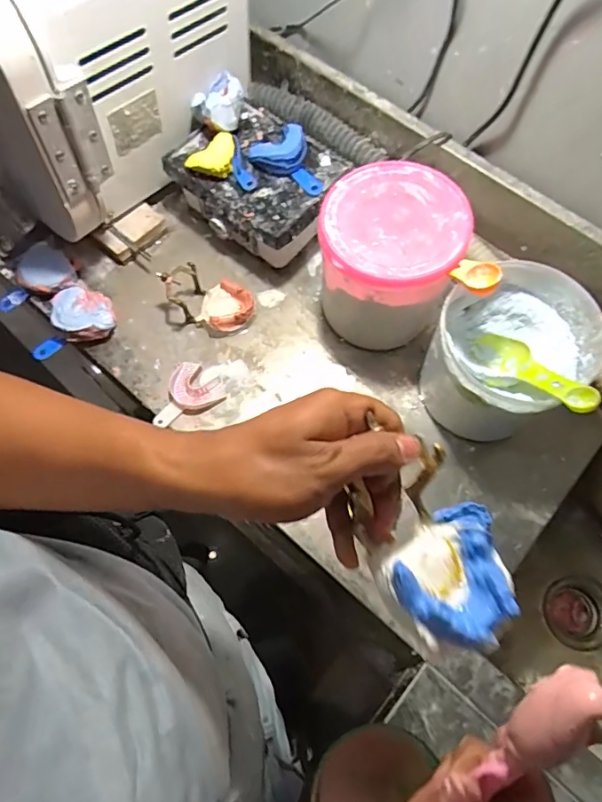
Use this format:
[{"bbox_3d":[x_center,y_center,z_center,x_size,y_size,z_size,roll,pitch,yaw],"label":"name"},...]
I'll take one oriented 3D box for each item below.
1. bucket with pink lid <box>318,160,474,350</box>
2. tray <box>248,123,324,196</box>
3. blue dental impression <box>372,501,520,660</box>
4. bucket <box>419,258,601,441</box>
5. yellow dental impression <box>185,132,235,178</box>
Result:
[{"bbox_3d":[0.102,-0.163,0.612,0.150,0.179,0.152,0,69,0],"label":"bucket with pink lid"},{"bbox_3d":[-0.020,-0.310,0.650,0.076,0.032,0.099,-19,70,-8],"label":"tray"},{"bbox_3d":[0.087,0.104,0.291,0.077,0.032,0.070,-22,71,-9],"label":"blue dental impression"},{"bbox_3d":[0.223,-0.049,0.575,0.158,0.153,0.147,0,69,0],"label":"bucket"},{"bbox_3d":[-0.116,-0.323,0.656,0.058,0.029,0.055,0,69,0],"label":"yellow dental impression"}]

